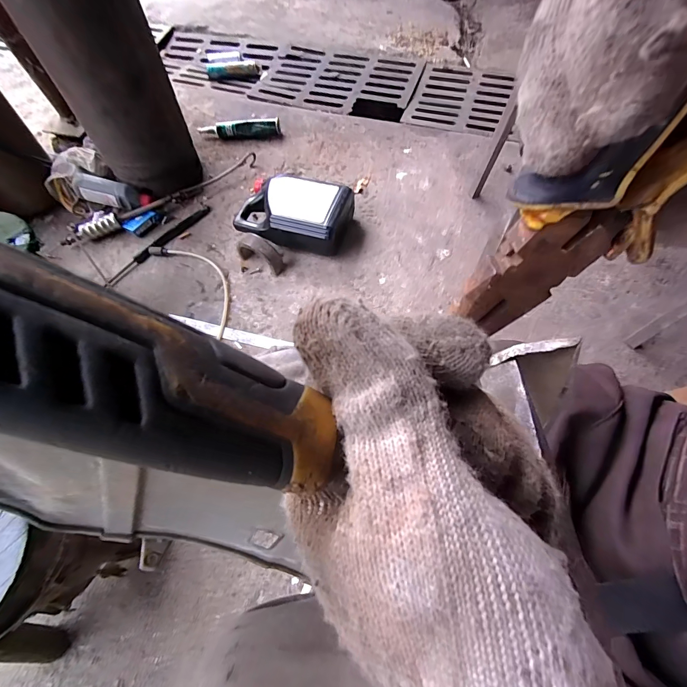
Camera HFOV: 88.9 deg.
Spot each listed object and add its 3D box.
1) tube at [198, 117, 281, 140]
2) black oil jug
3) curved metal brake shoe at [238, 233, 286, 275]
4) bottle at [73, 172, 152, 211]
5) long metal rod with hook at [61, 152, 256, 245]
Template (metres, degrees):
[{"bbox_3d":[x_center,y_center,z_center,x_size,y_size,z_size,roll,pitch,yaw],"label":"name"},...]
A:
[{"bbox_3d":[-0.364,-0.745,1.220,0.286,0.045,0.061,-2,65,2],"label":"tube"},{"bbox_3d":[-0.139,-0.354,0.971,0.295,0.123,0.185,17,67,10],"label":"black oil jug"},{"bbox_3d":[-0.219,-0.246,0.926,0.130,0.094,0.062,26,69,14],"label":"curved metal brake shoe"},{"bbox_3d":[-0.684,-0.443,1.033,0.207,0.090,0.052,6,63,-21],"label":"bottle"},{"bbox_3d":[-0.549,-0.453,1.074,0.613,0.055,0.058,-36,69,-13],"label":"long metal rod with hook"}]

